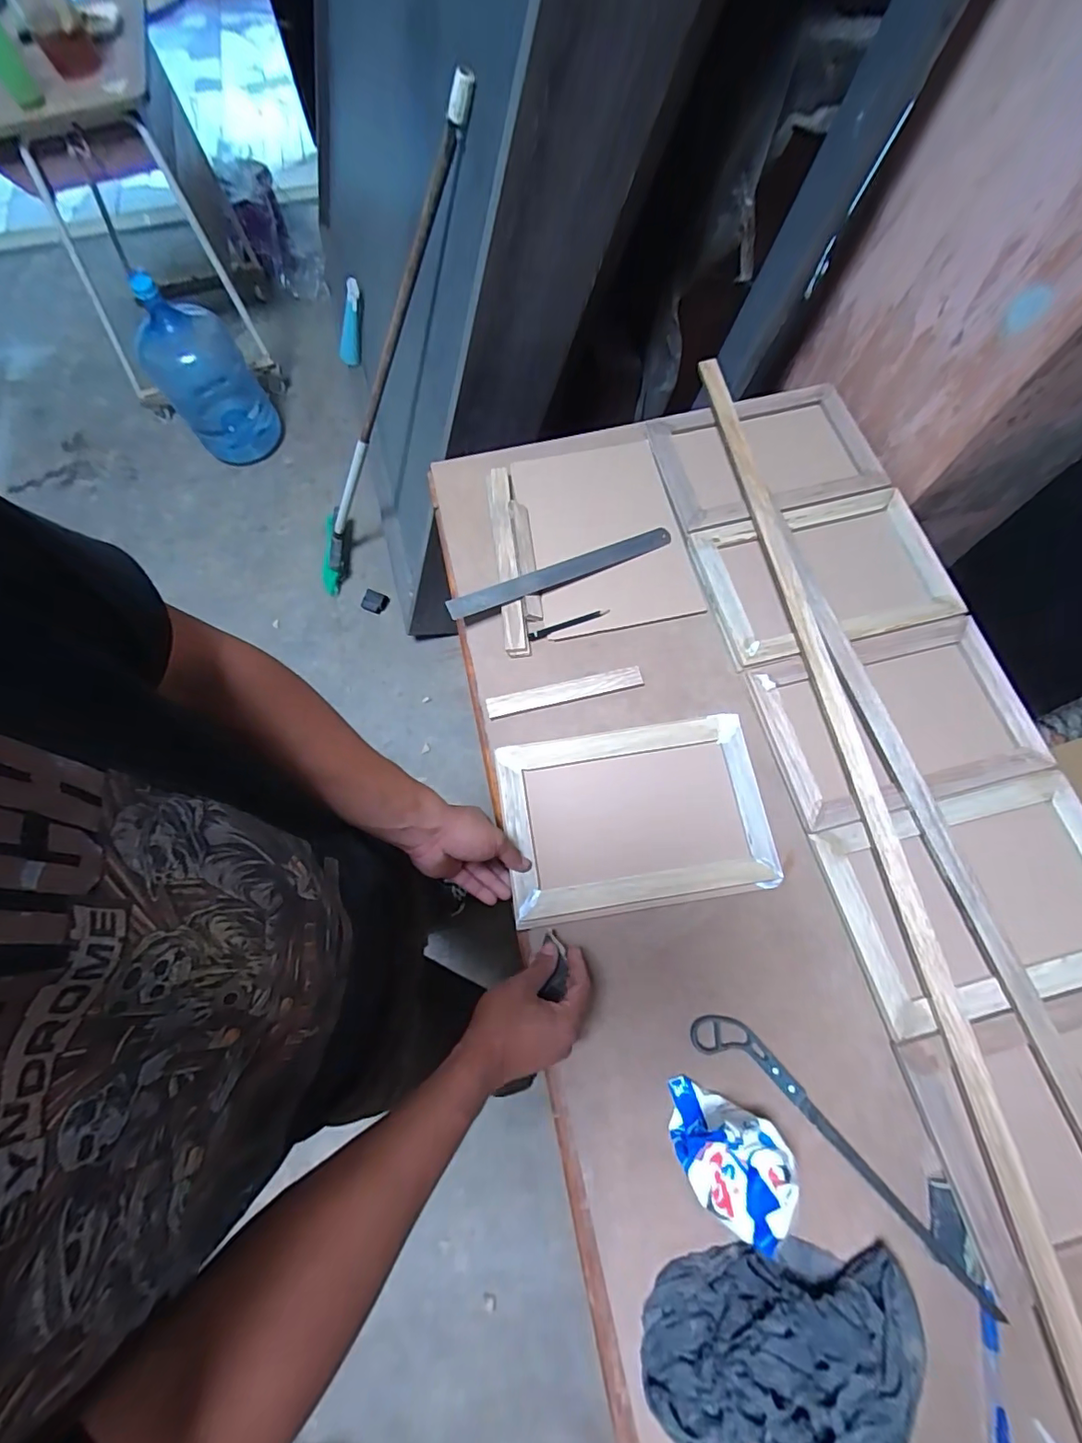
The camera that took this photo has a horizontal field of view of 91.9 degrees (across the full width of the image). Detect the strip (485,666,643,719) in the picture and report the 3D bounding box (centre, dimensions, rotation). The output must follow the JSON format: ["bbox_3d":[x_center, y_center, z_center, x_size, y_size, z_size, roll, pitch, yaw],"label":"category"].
[{"bbox_3d":[0.030,-0.038,0.660,0.196,0.010,0.024,-13,72,-2],"label":"strip"}]

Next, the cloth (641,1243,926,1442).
[{"bbox_3d":[0.201,0.556,0.420,0.222,0.073,0.180,1,72,2],"label":"cloth"}]

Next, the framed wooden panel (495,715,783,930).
[{"bbox_3d":[0.106,0.111,0.614,0.295,0.024,0.203,-9,72,-1],"label":"framed wooden panel"}]

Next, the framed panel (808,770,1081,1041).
[{"bbox_3d":[0.470,0.187,0.562,0.296,0.023,0.204,-14,72,-2],"label":"framed panel"}]

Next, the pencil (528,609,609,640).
[{"bbox_3d":[0.037,-0.129,0.691,0.110,0.004,0.011,-20,72,-5],"label":"pencil"}]

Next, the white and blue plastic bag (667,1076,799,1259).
[{"bbox_3d":[0.169,0.401,0.470,0.116,0.078,0.093,23,74,9],"label":"white and blue plastic bag"}]

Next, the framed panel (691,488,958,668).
[{"bbox_3d":[0.371,-0.197,0.696,0.295,0.016,0.205,-14,72,-3],"label":"framed panel"}]

